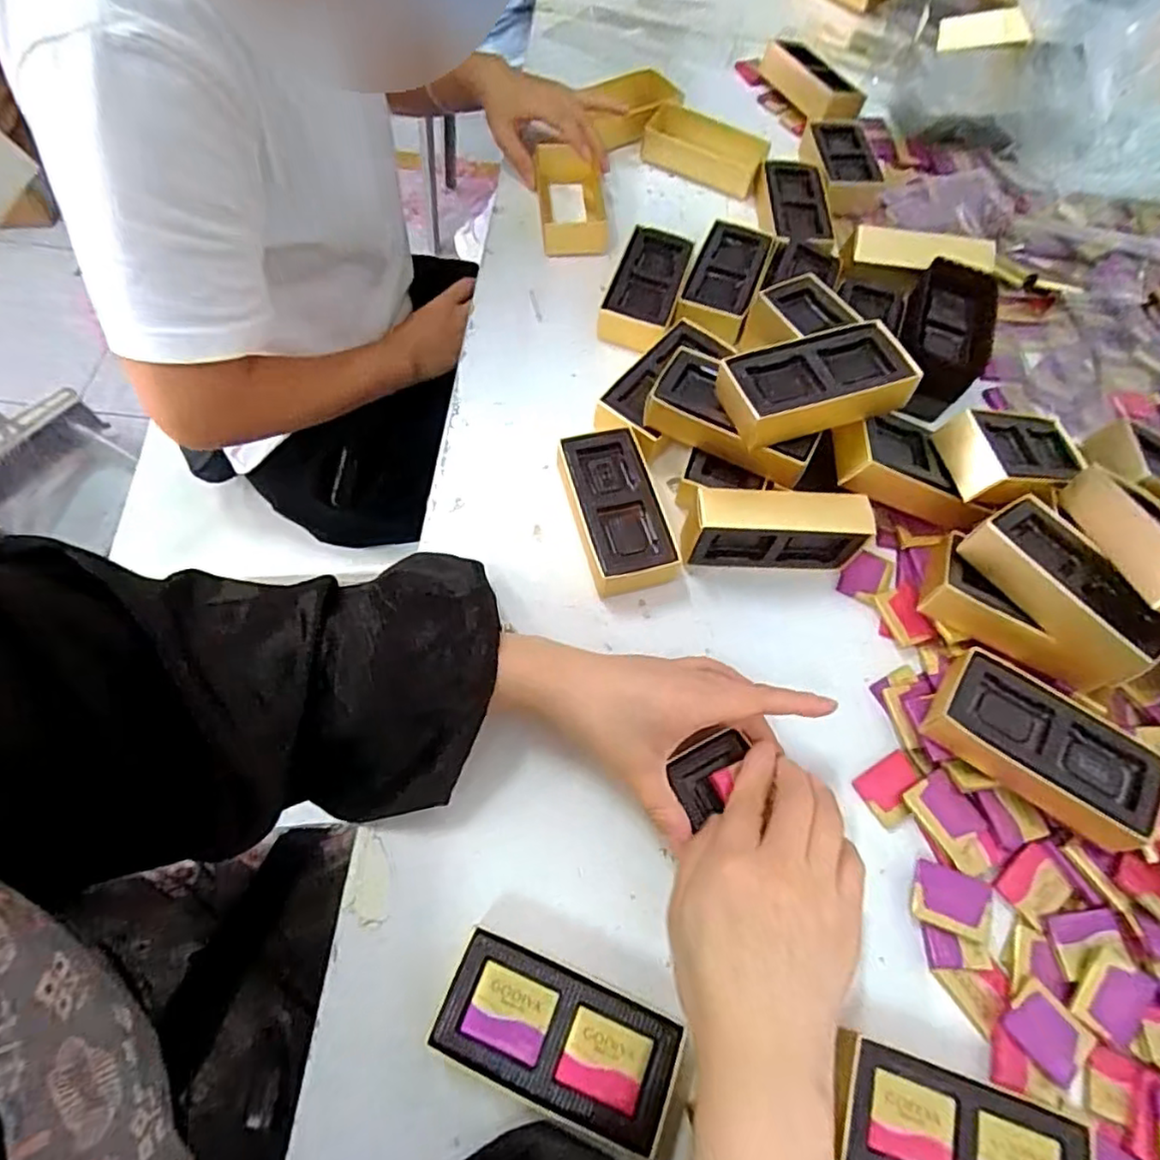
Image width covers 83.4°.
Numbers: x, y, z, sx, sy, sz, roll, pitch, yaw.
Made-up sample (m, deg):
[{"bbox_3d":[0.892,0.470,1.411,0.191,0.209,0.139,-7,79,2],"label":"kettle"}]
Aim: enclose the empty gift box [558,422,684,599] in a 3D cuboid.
[{"bbox_3d":[0.025,-0.048,0.449,0.061,0.028,0.113,-10,65,-9],"label":"empty gift box"}]

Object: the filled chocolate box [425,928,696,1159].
[{"bbox_3d":[-0.005,0.224,0.317,0.124,0.031,0.054,22,65,7],"label":"filled chocolate box"}]

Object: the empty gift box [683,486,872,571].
[{"bbox_3d":[0.130,-0.033,0.440,0.113,0.065,0.032,0,64,-4],"label":"empty gift box"}]

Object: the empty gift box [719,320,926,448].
[{"bbox_3d":[0.151,-0.126,0.422,0.114,0.033,0.057,-15,66,-11],"label":"empty gift box"}]

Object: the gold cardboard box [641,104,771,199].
[{"bbox_3d":[0.121,-0.417,0.628,0.112,0.030,0.054,29,66,10],"label":"gold cardboard box"}]

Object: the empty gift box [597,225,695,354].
[{"bbox_3d":[0.055,-0.237,0.539,0.054,0.031,0.122,18,64,4],"label":"empty gift box"}]

